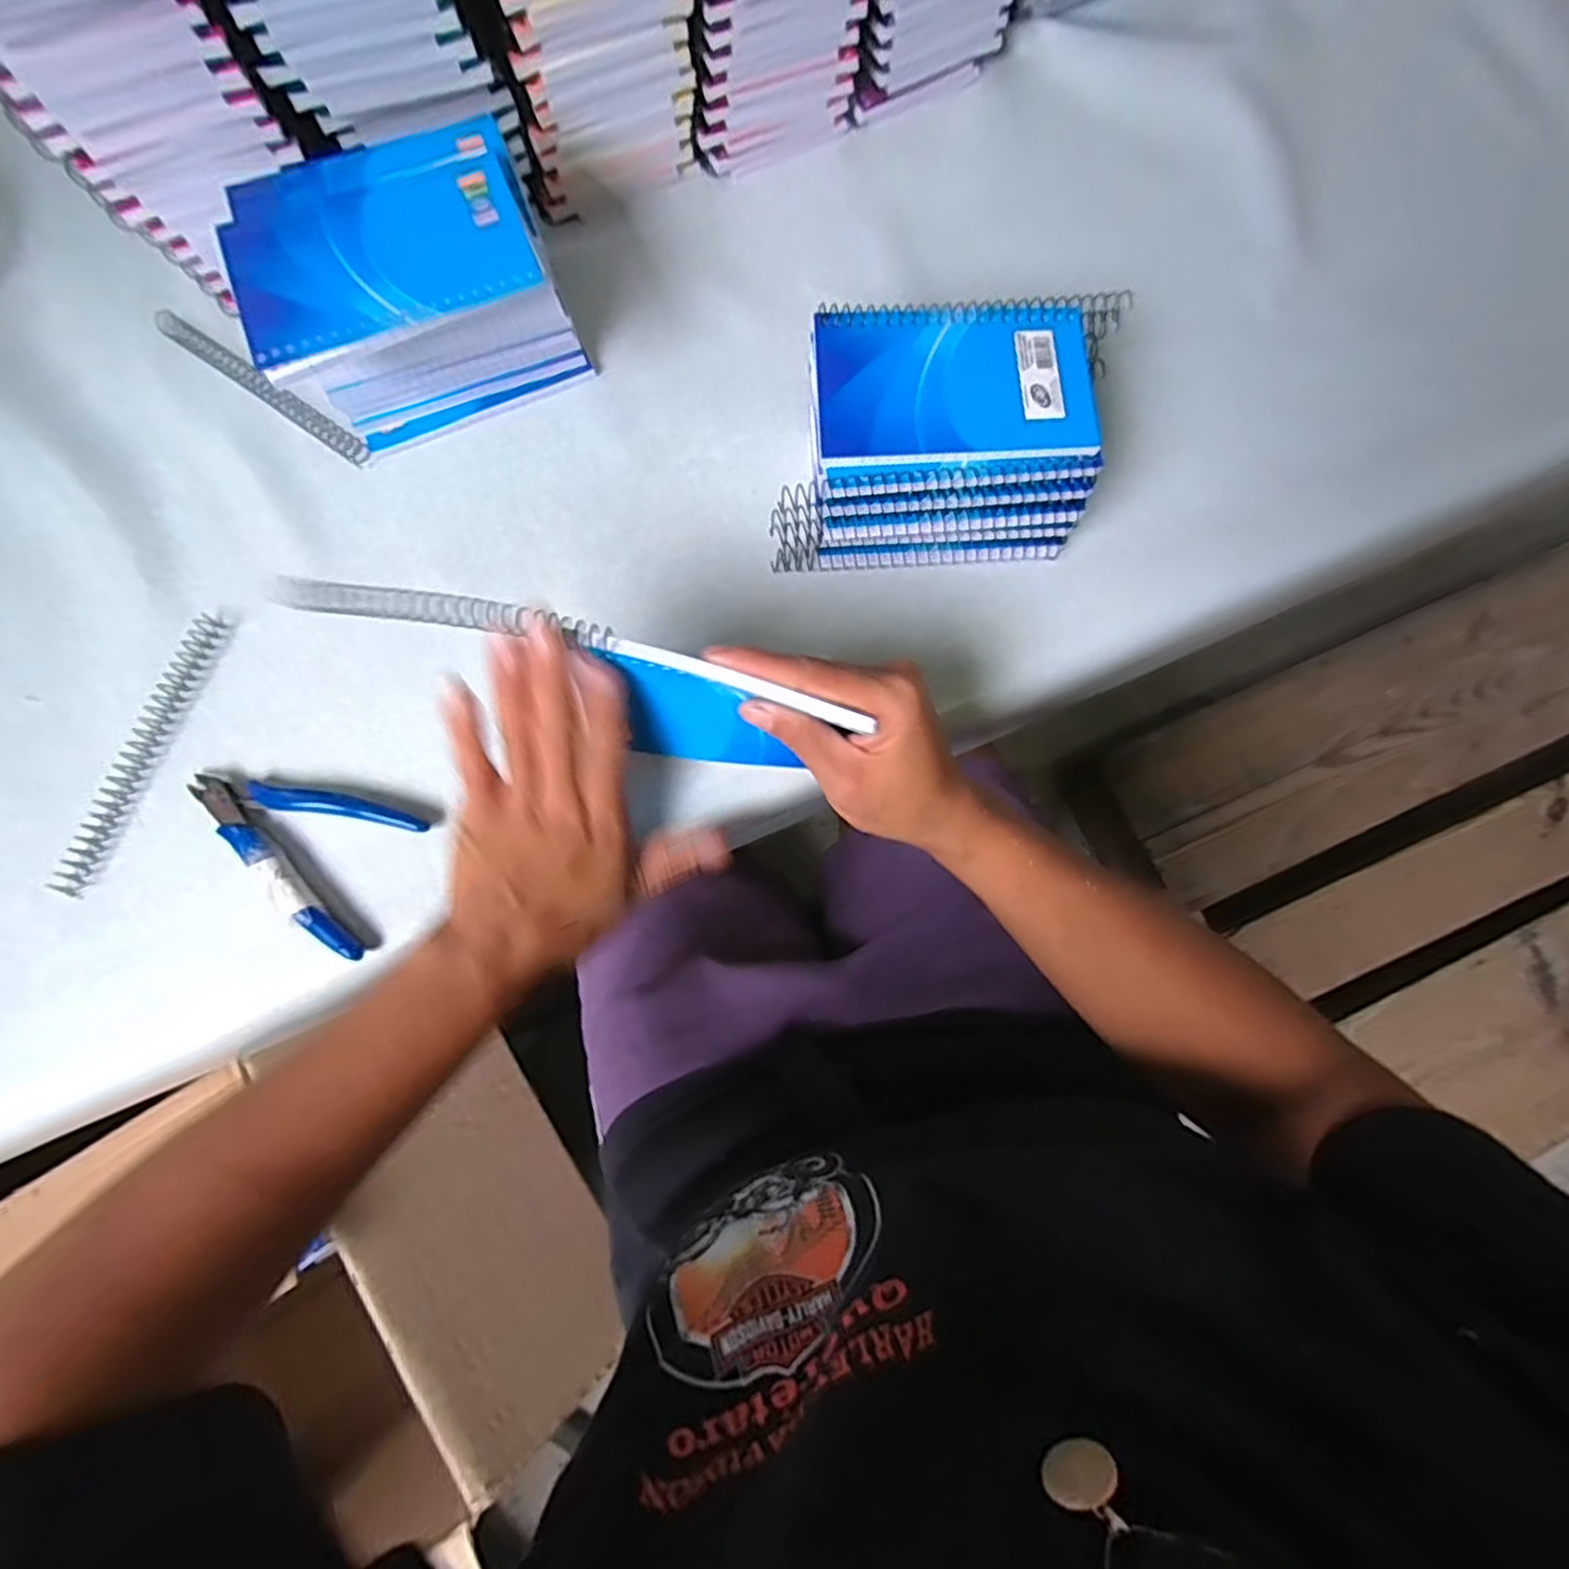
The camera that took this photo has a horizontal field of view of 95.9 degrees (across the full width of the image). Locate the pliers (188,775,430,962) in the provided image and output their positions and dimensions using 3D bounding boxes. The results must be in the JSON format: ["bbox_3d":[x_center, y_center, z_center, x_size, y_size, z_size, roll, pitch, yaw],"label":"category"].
[{"bbox_3d":[-0.239,0.028,0.340,0.113,0.013,0.068,23,79,4],"label":"pliers"}]

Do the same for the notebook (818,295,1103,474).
[{"bbox_3d":[0.081,-0.193,0.337,0.127,0.006,0.085,-2,79,-1],"label":"notebook"}]

